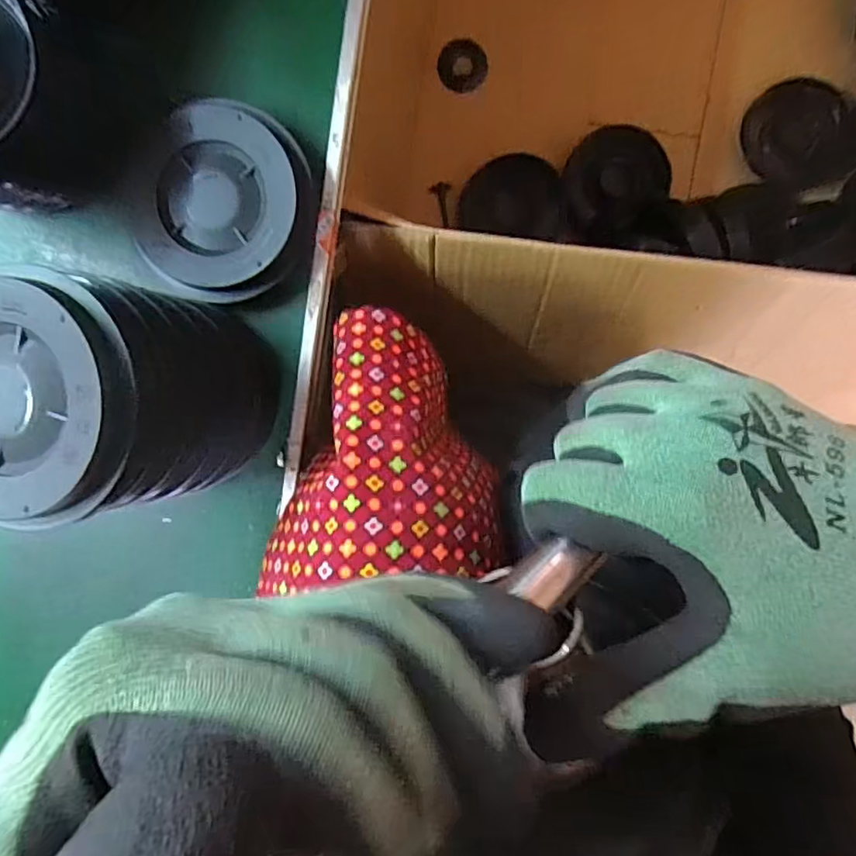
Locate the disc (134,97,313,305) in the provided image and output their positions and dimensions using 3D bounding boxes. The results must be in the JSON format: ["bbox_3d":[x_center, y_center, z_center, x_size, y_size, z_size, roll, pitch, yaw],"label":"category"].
[{"bbox_3d":[-0.130,-0.140,0.375,0.104,0.030,0.115,29,96,2],"label":"disc"}]

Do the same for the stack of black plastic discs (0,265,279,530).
[{"bbox_3d":[-0.170,-0.014,0.330,0.133,0.146,0.119,14,95,3],"label":"stack of black plastic discs"}]

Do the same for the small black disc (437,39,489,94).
[{"bbox_3d":[0.044,-0.455,0.736,0.064,0.004,0.059,-2,102,-11],"label":"small black disc"}]

